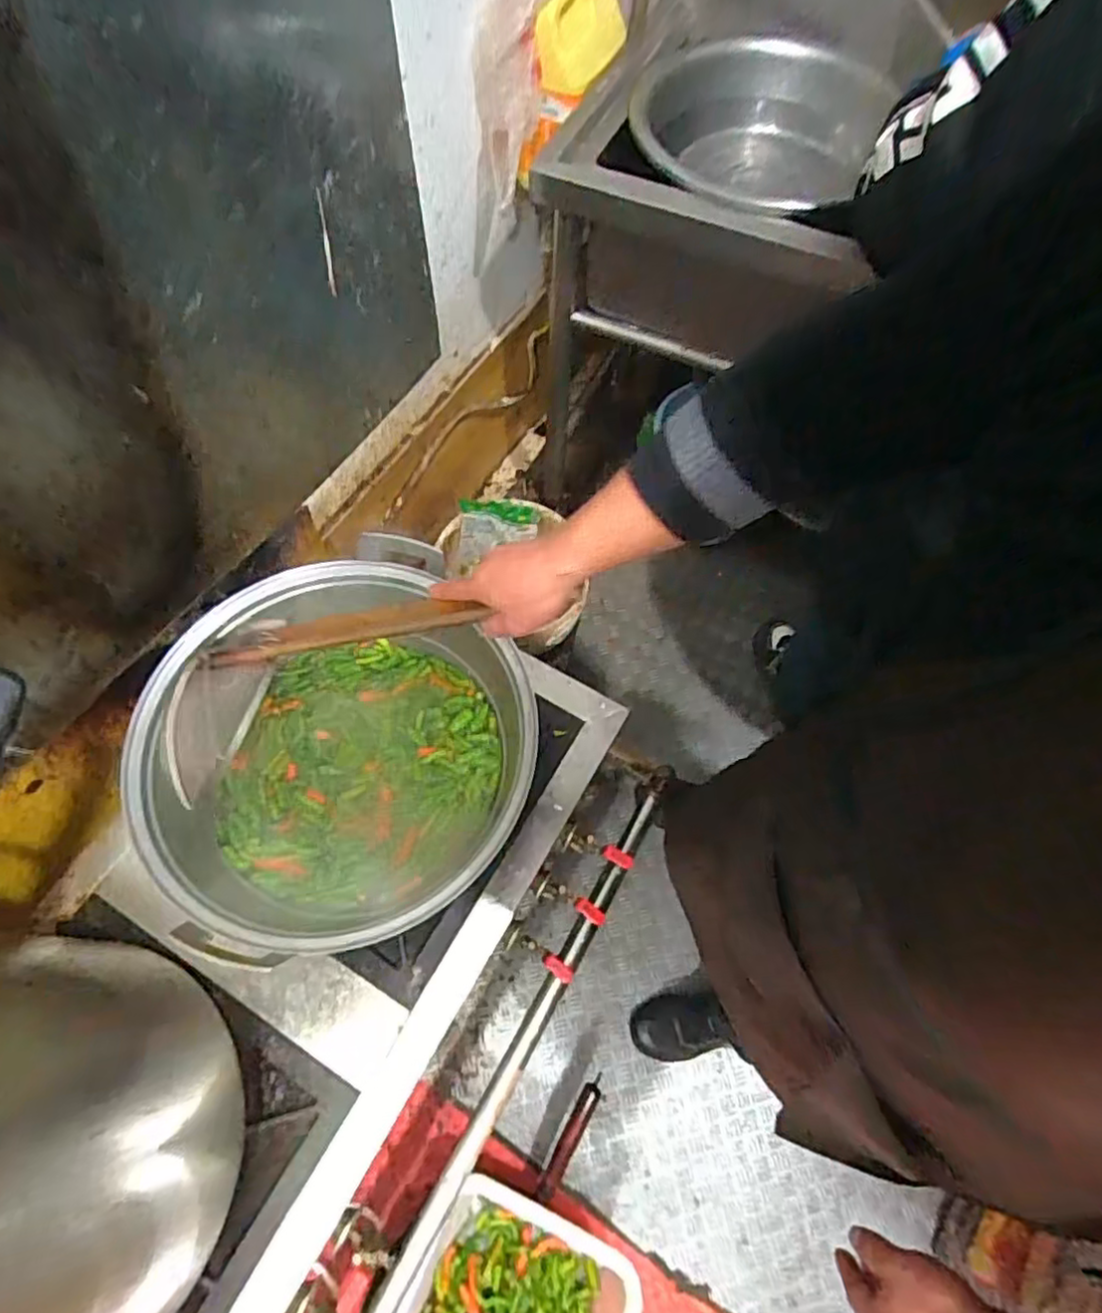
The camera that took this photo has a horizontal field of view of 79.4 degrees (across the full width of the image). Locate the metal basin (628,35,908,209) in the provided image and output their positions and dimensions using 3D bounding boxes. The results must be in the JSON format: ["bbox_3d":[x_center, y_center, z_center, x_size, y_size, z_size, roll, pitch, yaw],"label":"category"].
[{"bbox_3d":[0.300,-0.774,0.994,0.329,0.132,0.329,1,66,-2],"label":"metal basin"}]

